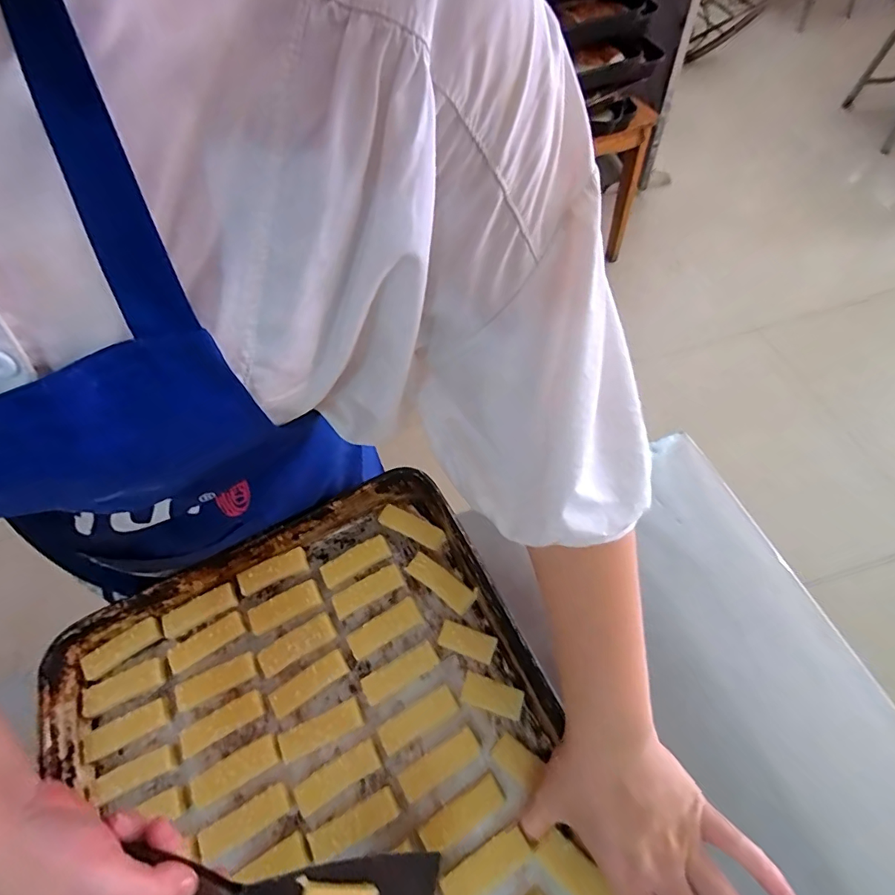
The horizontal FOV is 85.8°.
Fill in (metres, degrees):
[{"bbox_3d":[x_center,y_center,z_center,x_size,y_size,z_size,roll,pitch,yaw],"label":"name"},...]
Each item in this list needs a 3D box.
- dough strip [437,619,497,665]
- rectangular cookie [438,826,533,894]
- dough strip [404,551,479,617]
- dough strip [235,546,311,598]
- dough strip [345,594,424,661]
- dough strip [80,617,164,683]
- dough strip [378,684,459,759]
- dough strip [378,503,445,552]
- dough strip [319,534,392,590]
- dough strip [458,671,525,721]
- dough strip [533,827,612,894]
[{"bbox_3d":[0.017,0.179,0.447,0.053,0.004,0.024,17,63,14],"label":"dough strip"},{"bbox_3d":[0.029,0.320,0.366,0.071,0.007,0.024,-31,62,-13],"label":"rectangular cookie"},{"bbox_3d":[-0.007,0.132,0.477,0.074,0.004,0.026,34,68,21],"label":"dough strip"},{"bbox_3d":[-0.182,0.129,0.501,0.070,0.011,0.024,-25,61,-10],"label":"dough strip"},{"bbox_3d":[-0.061,0.174,0.463,0.072,0.014,0.027,-26,61,-11],"label":"dough strip"},{"bbox_3d":[-0.321,0.197,0.476,0.072,0.016,0.025,-32,63,-14],"label":"dough strip"},{"bbox_3d":[-0.026,0.239,0.423,0.071,0.004,0.024,-28,62,-12],"label":"dough strip"},{"bbox_3d":[-0.038,0.084,0.514,0.073,0.006,0.022,23,79,20],"label":"dough strip"},{"bbox_3d":[-0.095,0.118,0.500,0.071,0.013,0.025,-27,62,-11],"label":"dough strip"},{"bbox_3d":[0.039,0.218,0.424,0.053,0.007,0.025,15,62,13],"label":"dough strip"},{"bbox_3d":[0.095,0.312,0.350,0.062,0.007,0.025,27,62,37],"label":"dough strip"}]

